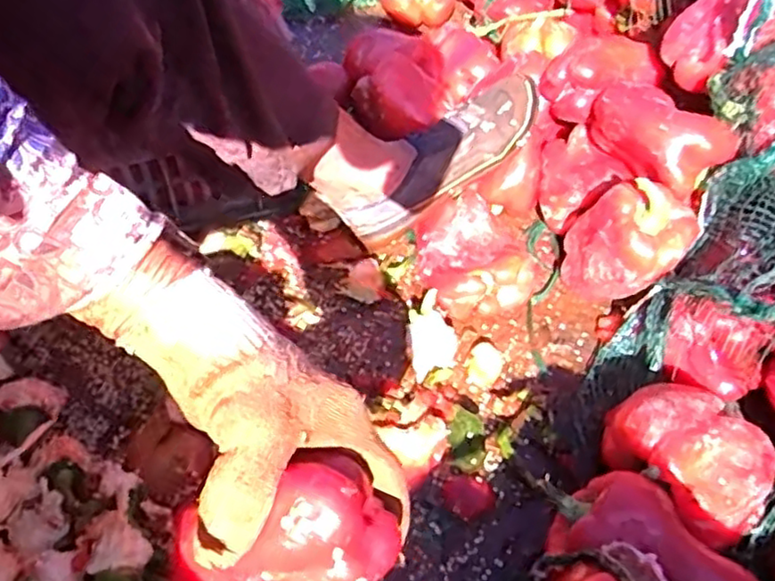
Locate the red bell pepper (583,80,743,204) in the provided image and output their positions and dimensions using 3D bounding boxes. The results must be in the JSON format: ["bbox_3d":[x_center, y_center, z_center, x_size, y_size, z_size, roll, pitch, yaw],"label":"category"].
[{"bbox_3d":[0.246,-0.144,0.628,0.065,0.065,0.134,-31,60,-26],"label":"red bell pepper"}]

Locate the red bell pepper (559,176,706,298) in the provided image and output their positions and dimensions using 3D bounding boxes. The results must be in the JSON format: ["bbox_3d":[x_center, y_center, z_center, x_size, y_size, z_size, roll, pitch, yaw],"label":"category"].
[{"bbox_3d":[0.214,-0.042,0.609,0.102,0.108,0.078,27,54,16],"label":"red bell pepper"}]

